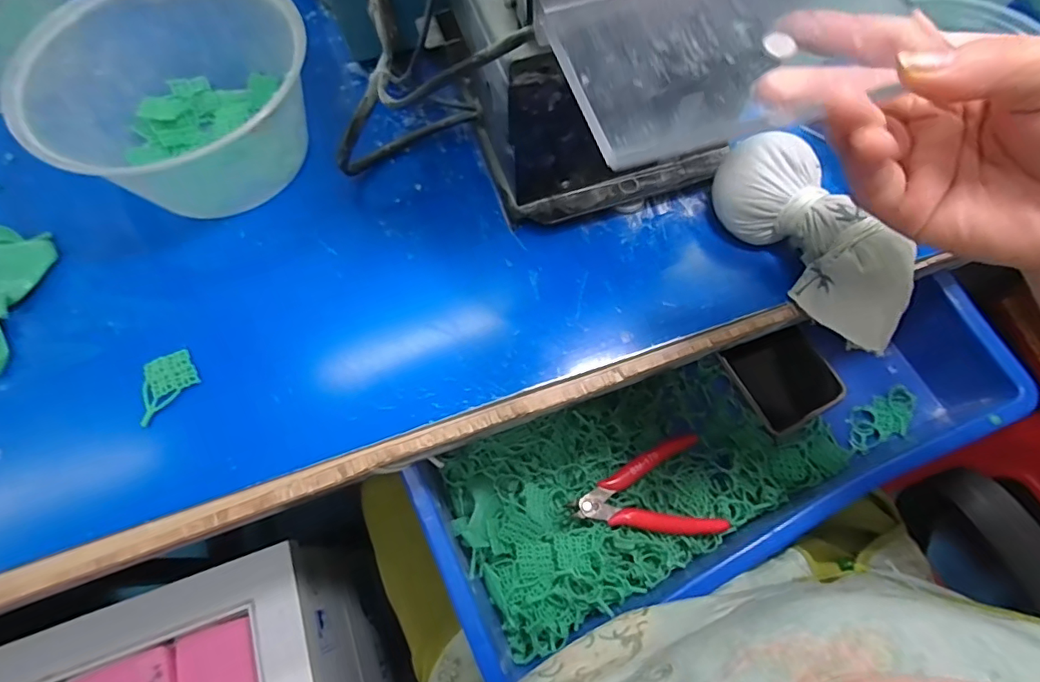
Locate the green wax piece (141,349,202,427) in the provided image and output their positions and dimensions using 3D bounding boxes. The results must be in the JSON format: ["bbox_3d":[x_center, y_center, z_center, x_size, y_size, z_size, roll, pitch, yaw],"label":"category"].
[{"bbox_3d":[-0.208,0.025,0.299,0.036,0.006,0.034,-33,71,-12],"label":"green wax piece"}]

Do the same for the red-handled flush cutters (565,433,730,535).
[{"bbox_3d":[0.097,0.120,0.400,0.112,0.011,0.074,-10,68,-4],"label":"red-handled flush cutters"}]

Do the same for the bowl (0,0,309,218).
[{"bbox_3d":[-0.217,-0.163,0.339,0.157,0.074,0.141,2,68,1],"label":"bowl"}]

